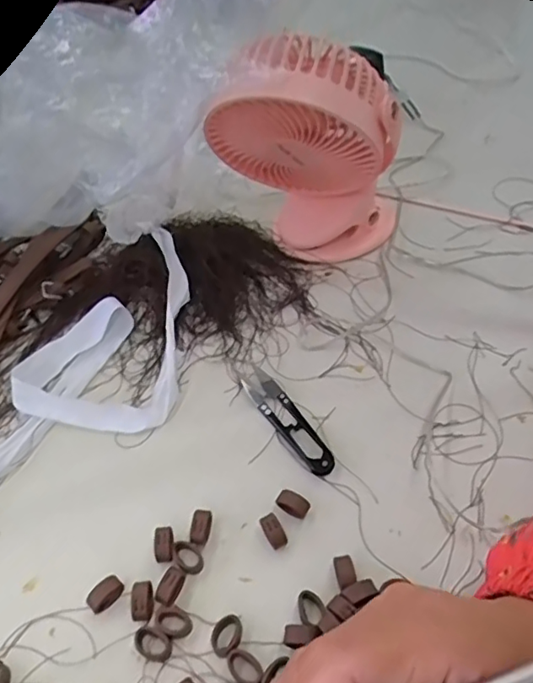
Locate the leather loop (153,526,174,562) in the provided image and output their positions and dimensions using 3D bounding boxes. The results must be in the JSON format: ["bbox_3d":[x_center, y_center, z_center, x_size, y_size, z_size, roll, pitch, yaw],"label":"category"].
[{"bbox_3d":[-0.063,0.124,0.349,0.012,0.009,0.023,-9,49,-5],"label":"leather loop"}]

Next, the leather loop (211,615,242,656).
[{"bbox_3d":[-0.022,0.163,0.317,0.016,0.008,0.021,8,50,10],"label":"leather loop"}]

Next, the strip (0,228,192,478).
[{"bbox_3d":[-0.150,0.053,0.399,0.121,0.035,0.369,20,53,20],"label":"strip"}]

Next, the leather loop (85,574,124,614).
[{"bbox_3d":[-0.095,0.147,0.333,0.014,0.005,0.021,30,57,26],"label":"leather loop"}]

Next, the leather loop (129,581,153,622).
[{"bbox_3d":[-0.072,0.149,0.327,0.012,0.008,0.022,-7,49,-3],"label":"leather loop"}]

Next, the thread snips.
[{"bbox_3d":[0.015,0.056,0.408,0.022,0.007,0.097,-28,53,-19],"label":"thread snips"}]

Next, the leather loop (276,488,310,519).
[{"bbox_3d":[0.016,0.103,0.360,0.022,0.014,0.010,27,56,24],"label":"leather loop"}]

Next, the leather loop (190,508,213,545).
[{"bbox_3d":[-0.041,0.115,0.355,0.012,0.010,0.019,3,49,6],"label":"leather loop"}]

